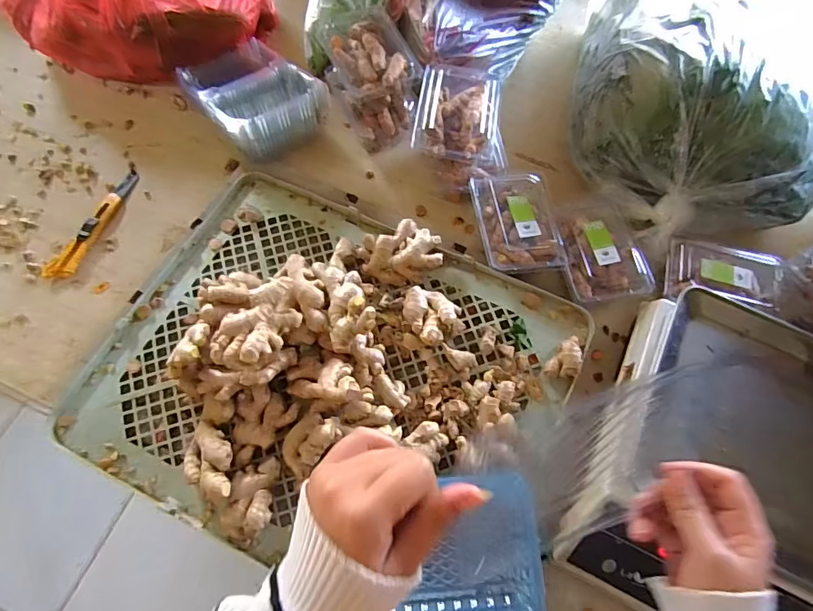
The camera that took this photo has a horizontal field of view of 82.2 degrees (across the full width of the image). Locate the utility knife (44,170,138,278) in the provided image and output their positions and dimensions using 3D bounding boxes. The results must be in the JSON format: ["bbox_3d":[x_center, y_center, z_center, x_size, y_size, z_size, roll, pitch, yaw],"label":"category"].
[{"bbox_3d":[-0.421,-0.113,0.630,0.033,0.015,0.181,20,69,6],"label":"utility knife"}]

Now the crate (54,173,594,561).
[{"bbox_3d":[-0.085,0.067,0.522,0.501,0.097,0.398,25,69,8],"label":"crate"}]

